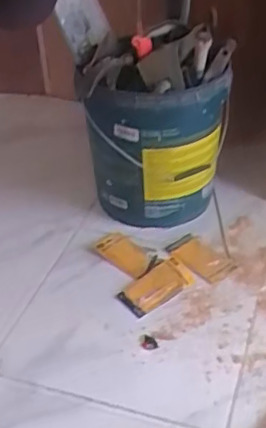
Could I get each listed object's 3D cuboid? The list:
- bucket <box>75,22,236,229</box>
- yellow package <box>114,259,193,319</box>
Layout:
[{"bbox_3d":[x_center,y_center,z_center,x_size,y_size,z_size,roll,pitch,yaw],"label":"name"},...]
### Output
[{"bbox_3d":[0.050,-0.193,1.312,0.285,0.361,0.303,-2,37,2],"label":"bucket"},{"bbox_3d":[0.043,0.130,1.084,0.139,0.018,0.073,-29,44,-31],"label":"yellow package"}]

